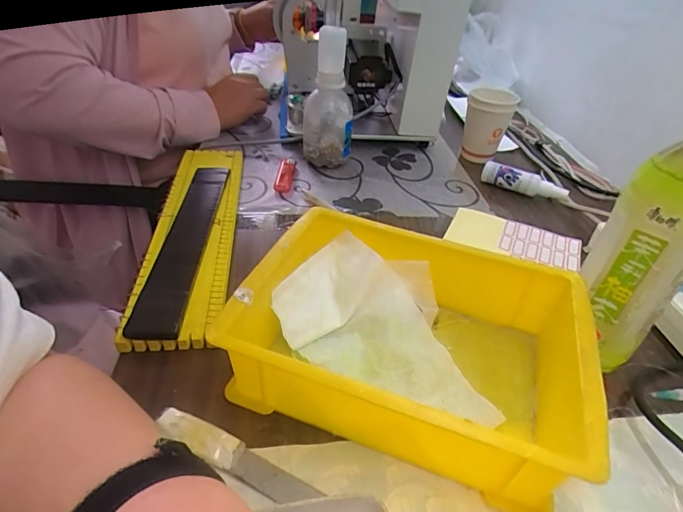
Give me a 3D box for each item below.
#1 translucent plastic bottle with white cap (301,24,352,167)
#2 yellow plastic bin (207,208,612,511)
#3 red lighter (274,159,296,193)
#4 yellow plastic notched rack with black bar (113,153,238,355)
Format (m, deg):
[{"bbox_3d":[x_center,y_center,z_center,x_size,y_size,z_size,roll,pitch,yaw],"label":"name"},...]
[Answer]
[{"bbox_3d":[-0.019,-0.214,0.593,0.067,0.188,0.072,-2,39,-7],"label":"translucent plastic bottle with white cap"},{"bbox_3d":[0.051,0.063,0.324,0.236,0.075,0.169,15,40,14],"label":"yellow plastic bin"},{"bbox_3d":[-0.077,-0.115,0.584,0.022,0.010,0.096,3,39,-1],"label":"red lighter"},{"bbox_3d":[-0.161,-0.035,0.470,0.081,0.033,0.339,-3,39,-8],"label":"yellow plastic notched rack with black bar"}]

